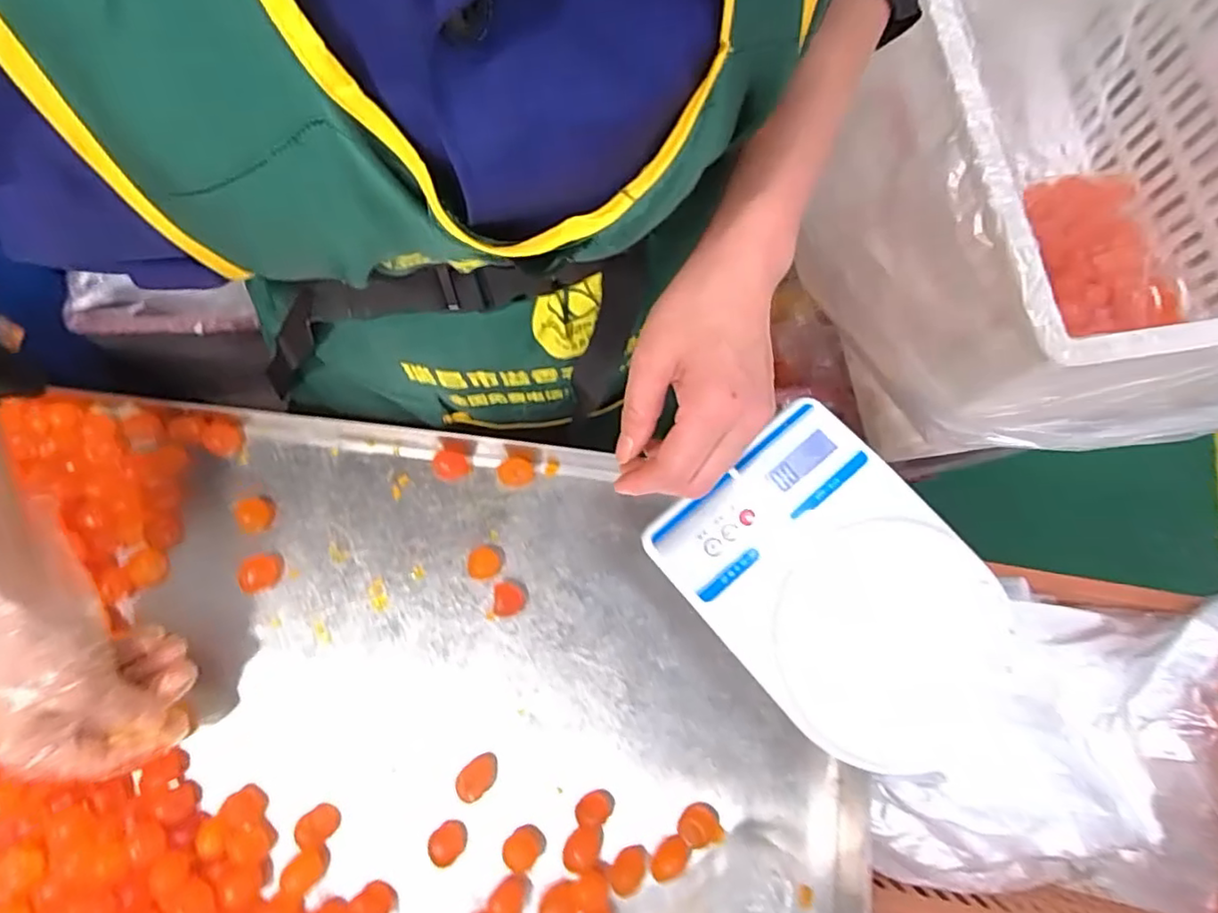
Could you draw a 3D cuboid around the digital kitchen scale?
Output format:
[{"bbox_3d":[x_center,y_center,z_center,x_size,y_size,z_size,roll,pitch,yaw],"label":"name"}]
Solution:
[{"bbox_3d":[0.141,0.079,0.388,0.145,0.035,0.204,-37,78,-10],"label":"digital kitchen scale"}]

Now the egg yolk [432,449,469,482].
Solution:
[{"bbox_3d":[-0.119,0.007,0.479,0.024,0.013,0.022,0,76,1],"label":"egg yolk"}]

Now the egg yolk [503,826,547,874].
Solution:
[{"bbox_3d":[-0.057,0.259,0.420,0.026,0.013,0.022,-44,79,-9],"label":"egg yolk"}]

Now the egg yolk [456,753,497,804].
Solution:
[{"bbox_3d":[-0.089,0.218,0.434,0.021,0.016,0.030,42,80,10],"label":"egg yolk"}]

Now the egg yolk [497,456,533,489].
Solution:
[{"bbox_3d":[-0.070,0.012,0.478,0.026,0.018,0.019,-34,78,-7],"label":"egg yolk"}]

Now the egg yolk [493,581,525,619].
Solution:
[{"bbox_3d":[-0.072,0.103,0.457,0.021,0.016,0.024,4,76,2],"label":"egg yolk"}]

